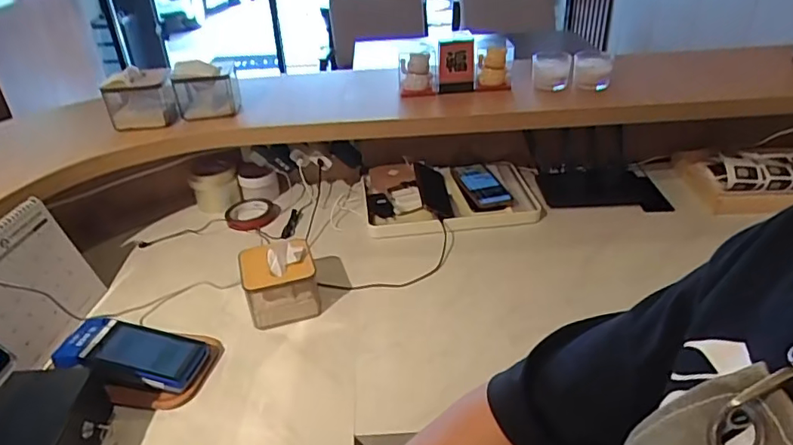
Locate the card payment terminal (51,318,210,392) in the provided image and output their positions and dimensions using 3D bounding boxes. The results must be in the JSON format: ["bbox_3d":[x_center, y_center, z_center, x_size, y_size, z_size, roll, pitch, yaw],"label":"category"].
[{"bbox_3d":[-0.370,0.193,0.772,0.188,0.062,0.093,7,33,16],"label":"card payment terminal"}]

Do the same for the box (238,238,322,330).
[{"bbox_3d":[-0.188,0.092,0.877,0.109,0.097,0.088,-12,33,-14],"label":"box"}]

